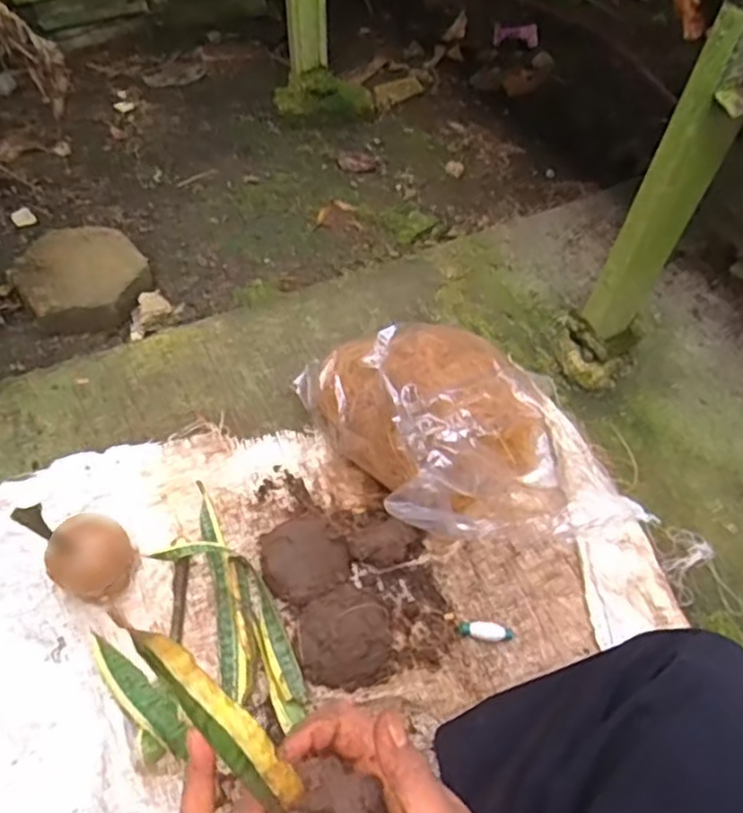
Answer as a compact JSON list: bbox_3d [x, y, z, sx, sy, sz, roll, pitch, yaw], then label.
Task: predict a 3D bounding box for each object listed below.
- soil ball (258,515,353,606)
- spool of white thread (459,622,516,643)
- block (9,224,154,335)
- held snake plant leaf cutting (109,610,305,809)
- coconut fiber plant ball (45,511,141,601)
[{"bbox_3d":[-0.078,0.176,0.811,0.100,0.055,0.107,1,53,-2],"label":"soil ball"},{"bbox_3d":[0.132,0.255,0.778,0.061,0.014,0.020,4,53,0],"label":"spool of white thread"},{"bbox_3d":[-0.469,-0.205,1.131,0.201,0.079,0.201,-20,57,-17],"label":"block"},{"bbox_3d":[-0.063,0.125,0.278,0.009,0.128,0.019,4,42,49],"label":"held snake plant leaf cutting"},{"bbox_3d":[-0.314,0.175,0.784,0.073,0.076,0.094,28,57,17],"label":"coconut fiber plant ball"}]

